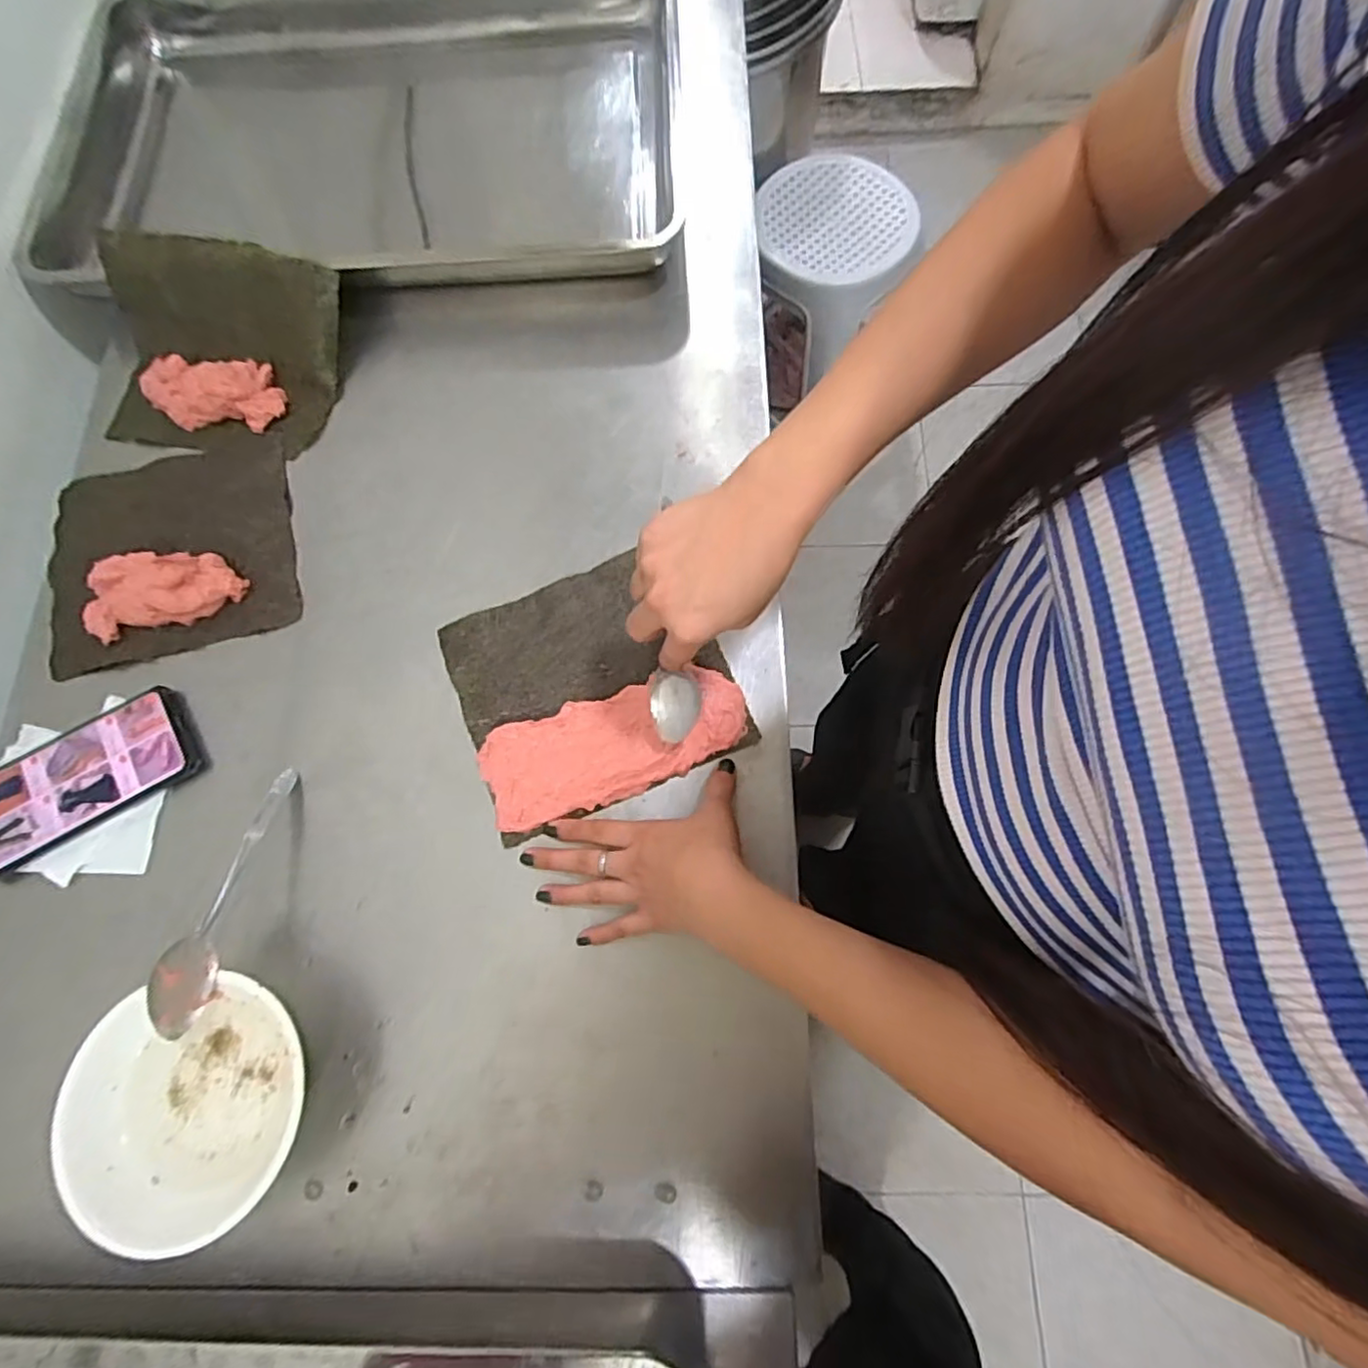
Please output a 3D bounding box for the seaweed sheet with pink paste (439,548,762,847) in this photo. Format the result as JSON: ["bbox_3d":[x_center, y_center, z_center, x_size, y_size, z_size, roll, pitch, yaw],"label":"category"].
[{"bbox_3d":[-0.068,-0.002,0.485,0.193,0.011,0.176,-22,75,-4],"label":"seaweed sheet with pink paste"}]

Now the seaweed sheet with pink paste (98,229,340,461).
[{"bbox_3d":[-0.400,-0.289,0.556,0.188,0.031,0.168,8,94,0],"label":"seaweed sheet with pink paste"}]

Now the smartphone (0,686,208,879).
[{"bbox_3d":[-0.445,0.074,0.474,0.161,0.014,0.077,-33,78,-10],"label":"smartphone"}]

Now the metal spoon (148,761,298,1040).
[{"bbox_3d":[-0.302,0.137,0.431,0.032,0.022,0.173,7,59,4],"label":"metal spoon"}]

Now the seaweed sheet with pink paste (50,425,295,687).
[{"bbox_3d":[-0.421,-0.114,0.519,0.192,0.032,0.178,-14,75,-2],"label":"seaweed sheet with pink paste"}]

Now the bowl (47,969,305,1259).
[{"bbox_3d":[-0.296,0.255,0.399,0.134,0.056,0.131,0,75,2],"label":"bowl"}]

